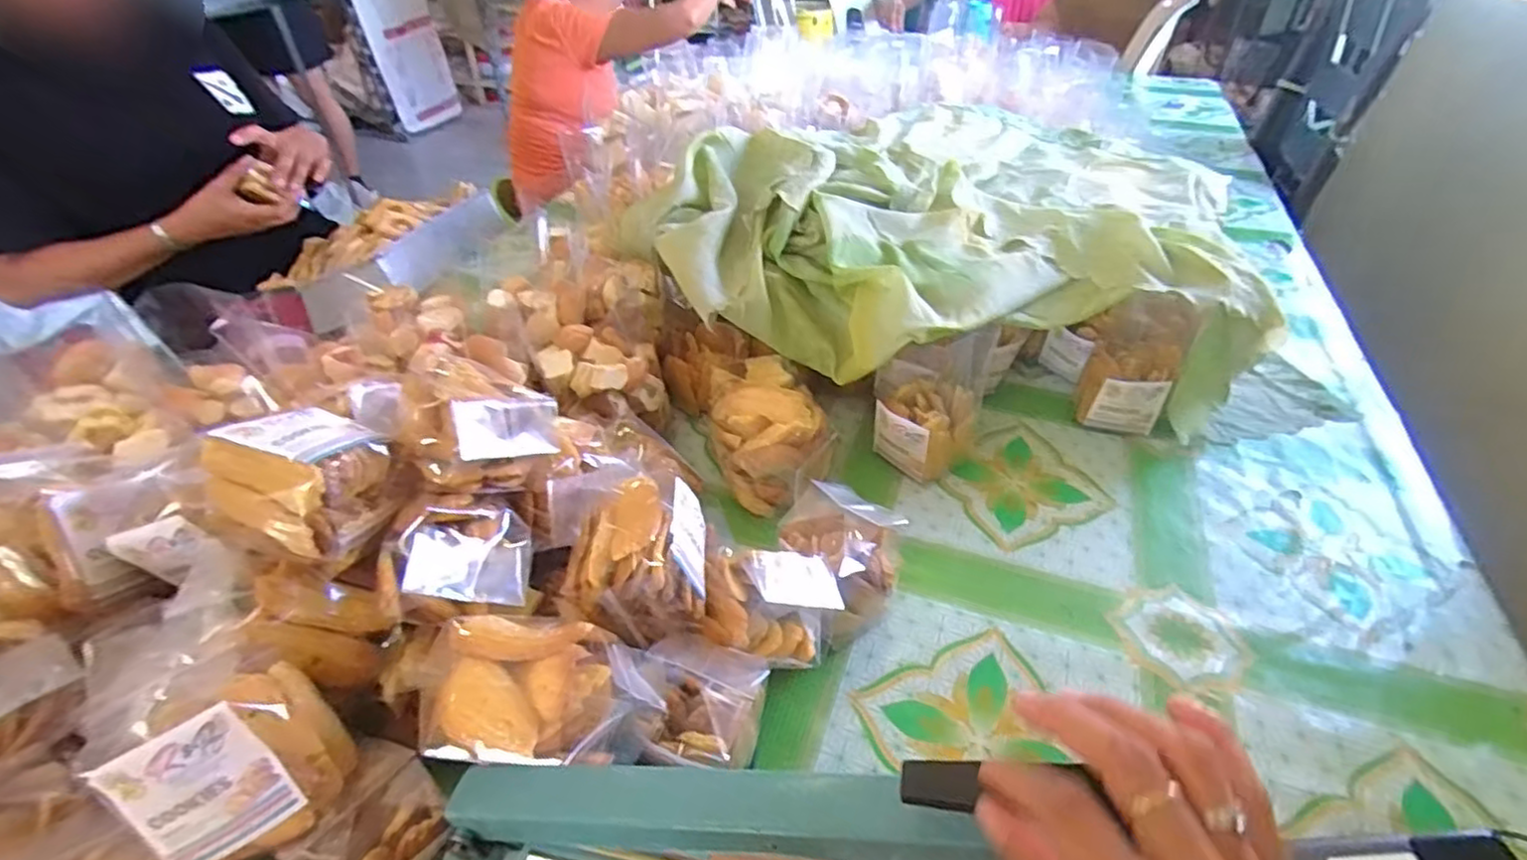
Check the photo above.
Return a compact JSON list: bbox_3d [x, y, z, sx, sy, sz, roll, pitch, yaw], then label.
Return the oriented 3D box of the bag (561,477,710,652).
[{"bbox_3d":[-0.086,0.091,0.491,0.086,0.077,0.094,2,40,3],"label":"bag"}]

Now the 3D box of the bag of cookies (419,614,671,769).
[{"bbox_3d":[-0.131,0.154,0.401,0.128,0.058,0.079,1,40,2],"label":"bag of cookies"}]

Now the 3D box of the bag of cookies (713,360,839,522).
[{"bbox_3d":[0.006,0.007,0.703,0.113,0.086,0.154,-5,40,-5],"label":"bag of cookies"}]

